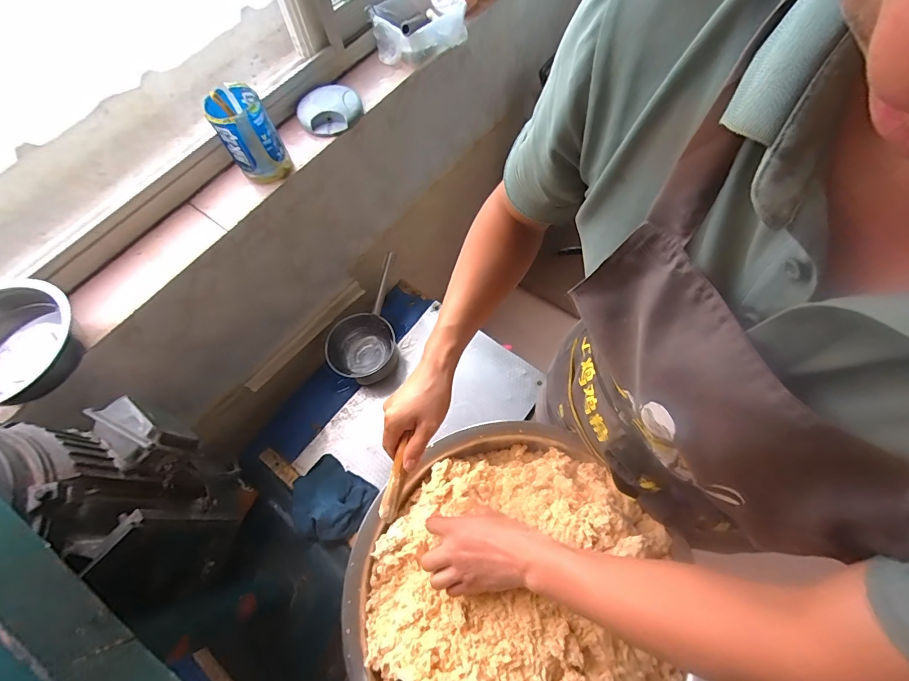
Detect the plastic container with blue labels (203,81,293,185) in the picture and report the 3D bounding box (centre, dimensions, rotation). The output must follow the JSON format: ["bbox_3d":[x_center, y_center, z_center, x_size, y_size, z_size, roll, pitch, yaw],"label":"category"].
[{"bbox_3d":[-0.344,-0.346,0.685,0.084,0.124,0.095,-27,67,-9],"label":"plastic container with blue labels"}]

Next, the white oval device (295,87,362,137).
[{"bbox_3d":[-0.237,-0.441,0.773,0.116,0.027,0.105,-22,67,-7],"label":"white oval device"}]

